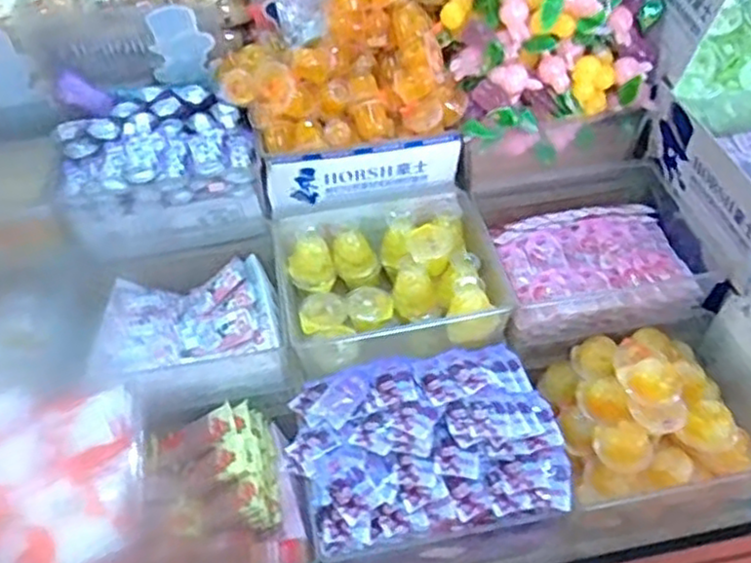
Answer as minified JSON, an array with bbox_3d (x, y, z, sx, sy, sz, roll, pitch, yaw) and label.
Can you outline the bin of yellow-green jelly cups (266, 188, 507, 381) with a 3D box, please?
[{"bbox_3d":[0.018,-0.001,1.032,0.313,0.104,0.251,-11,48,-7],"label":"bin of yellow-green jelly cups"}]

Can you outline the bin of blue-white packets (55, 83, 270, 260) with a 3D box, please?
[{"bbox_3d":[-0.322,-0.163,1.057,0.286,0.146,0.194,-13,48,-8],"label":"bin of blue-white packets"}]

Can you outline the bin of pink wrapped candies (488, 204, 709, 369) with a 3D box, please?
[{"bbox_3d":[0.317,-0.001,1.073,0.272,0.127,0.220,-6,47,-3],"label":"bin of pink wrapped candies"}]

